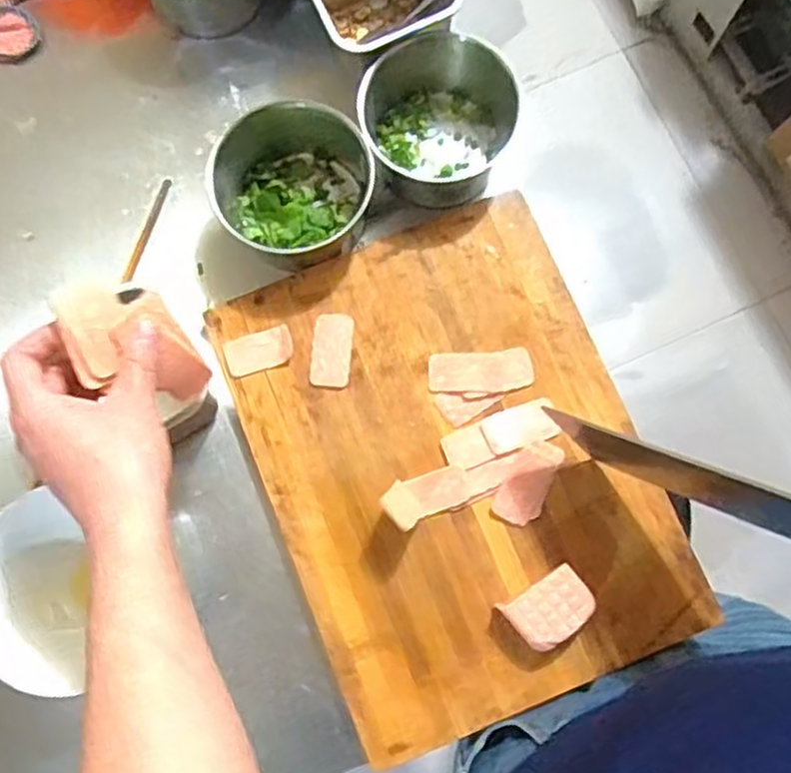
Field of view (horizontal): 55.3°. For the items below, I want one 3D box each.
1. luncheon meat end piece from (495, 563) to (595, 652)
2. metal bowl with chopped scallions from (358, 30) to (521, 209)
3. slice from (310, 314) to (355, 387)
[{"bbox_3d":[0.119,0.171,0.581,0.062,0.032,0.044,-35,81,-5],"label":"luncheon meat end piece"},{"bbox_3d":[0.030,-0.234,0.656,0.120,0.083,0.129,0,80,1],"label":"metal bowl with chopped scallions"},{"bbox_3d":[-0.054,-0.031,0.636,0.033,0.004,0.062,4,80,2],"label":"slice"}]

